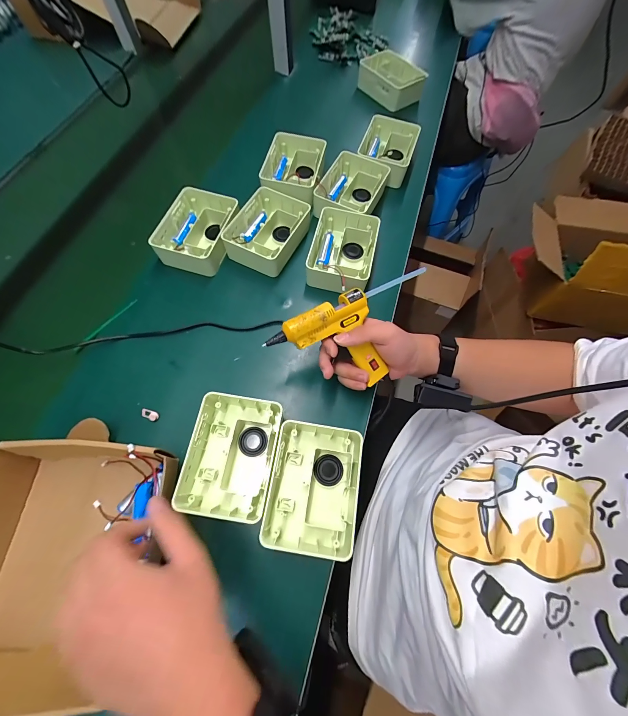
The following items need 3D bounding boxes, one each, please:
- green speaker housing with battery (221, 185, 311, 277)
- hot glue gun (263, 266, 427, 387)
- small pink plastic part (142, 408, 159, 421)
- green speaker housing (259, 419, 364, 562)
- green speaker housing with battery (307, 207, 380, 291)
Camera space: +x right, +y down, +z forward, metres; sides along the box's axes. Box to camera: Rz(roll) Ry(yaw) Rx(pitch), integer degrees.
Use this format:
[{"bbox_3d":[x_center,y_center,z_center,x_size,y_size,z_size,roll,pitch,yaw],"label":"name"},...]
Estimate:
[{"bbox_3d":[-0.081,-0.222,0.520,0.117,0.047,0.149,23,69,9],"label":"green speaker housing with battery"},{"bbox_3d":[0.066,-0.028,0.398,0.241,0.037,0.121,-21,100,-15],"label":"hot glue gun"},{"bbox_3d":[-0.231,0.079,0.411,0.024,0.006,0.013,21,67,10],"label":"small pink plastic part"},{"bbox_3d":[0.001,0.157,0.363,0.108,0.044,0.141,10,67,4],"label":"green speaker housing"},{"bbox_3d":[0.049,-0.179,0.513,0.107,0.055,0.159,13,67,5],"label":"green speaker housing with battery"}]

